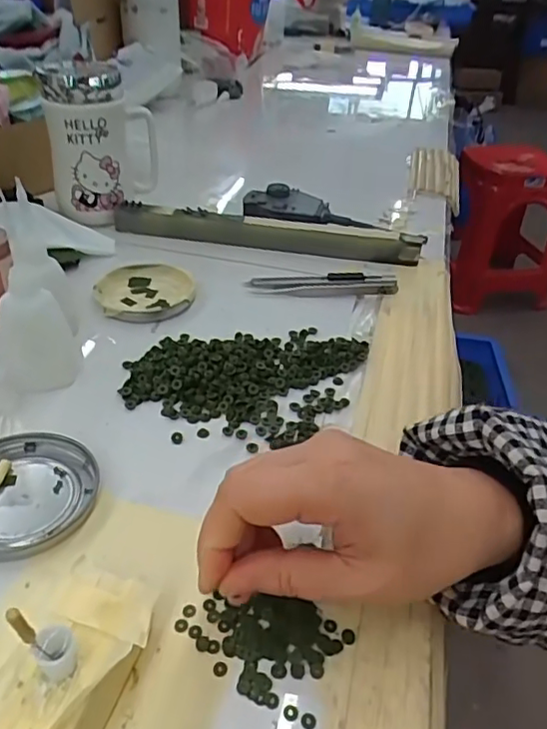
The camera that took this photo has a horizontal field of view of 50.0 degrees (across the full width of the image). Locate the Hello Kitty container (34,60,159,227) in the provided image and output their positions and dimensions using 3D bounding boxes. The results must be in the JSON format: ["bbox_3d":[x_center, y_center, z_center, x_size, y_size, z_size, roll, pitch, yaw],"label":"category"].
[{"bbox_3d":[-0.164,-0.210,0.568,0.098,0.140,0.062,-3,37,-11],"label":"Hello Kitty container"}]

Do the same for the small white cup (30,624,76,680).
[{"bbox_3d":[-0.077,0.102,0.207,0.013,0.018,0.011,-16,42,-26],"label":"small white cup"}]

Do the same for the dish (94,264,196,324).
[{"bbox_3d":[-0.106,-0.062,0.487,0.077,0.009,0.080,-5,38,-13],"label":"dish"}]

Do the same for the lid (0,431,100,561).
[{"bbox_3d":[-0.134,0.067,0.310,0.074,0.009,0.077,3,36,-2],"label":"lid"}]

